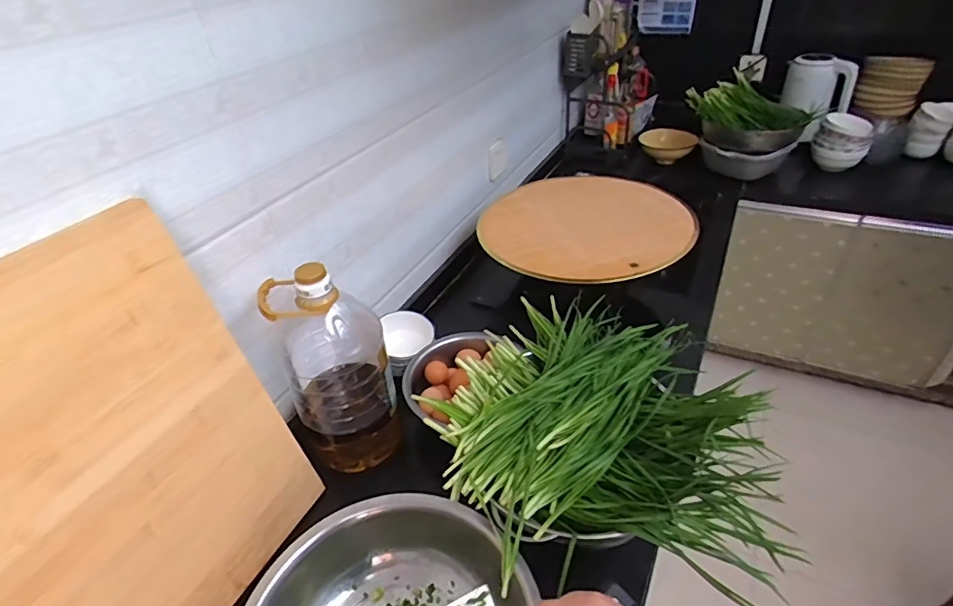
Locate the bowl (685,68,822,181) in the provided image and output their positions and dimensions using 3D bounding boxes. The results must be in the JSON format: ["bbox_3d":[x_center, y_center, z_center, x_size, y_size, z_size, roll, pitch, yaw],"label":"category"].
[{"bbox_3d":[0.871,-0.548,1.681,0.360,0.245,0.306,26,47,34],"label":"bowl"}]

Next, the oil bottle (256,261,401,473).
[{"bbox_3d":[-0.211,0.092,0.790,0.142,0.335,0.138,-14,39,-12],"label":"oil bottle"}]

